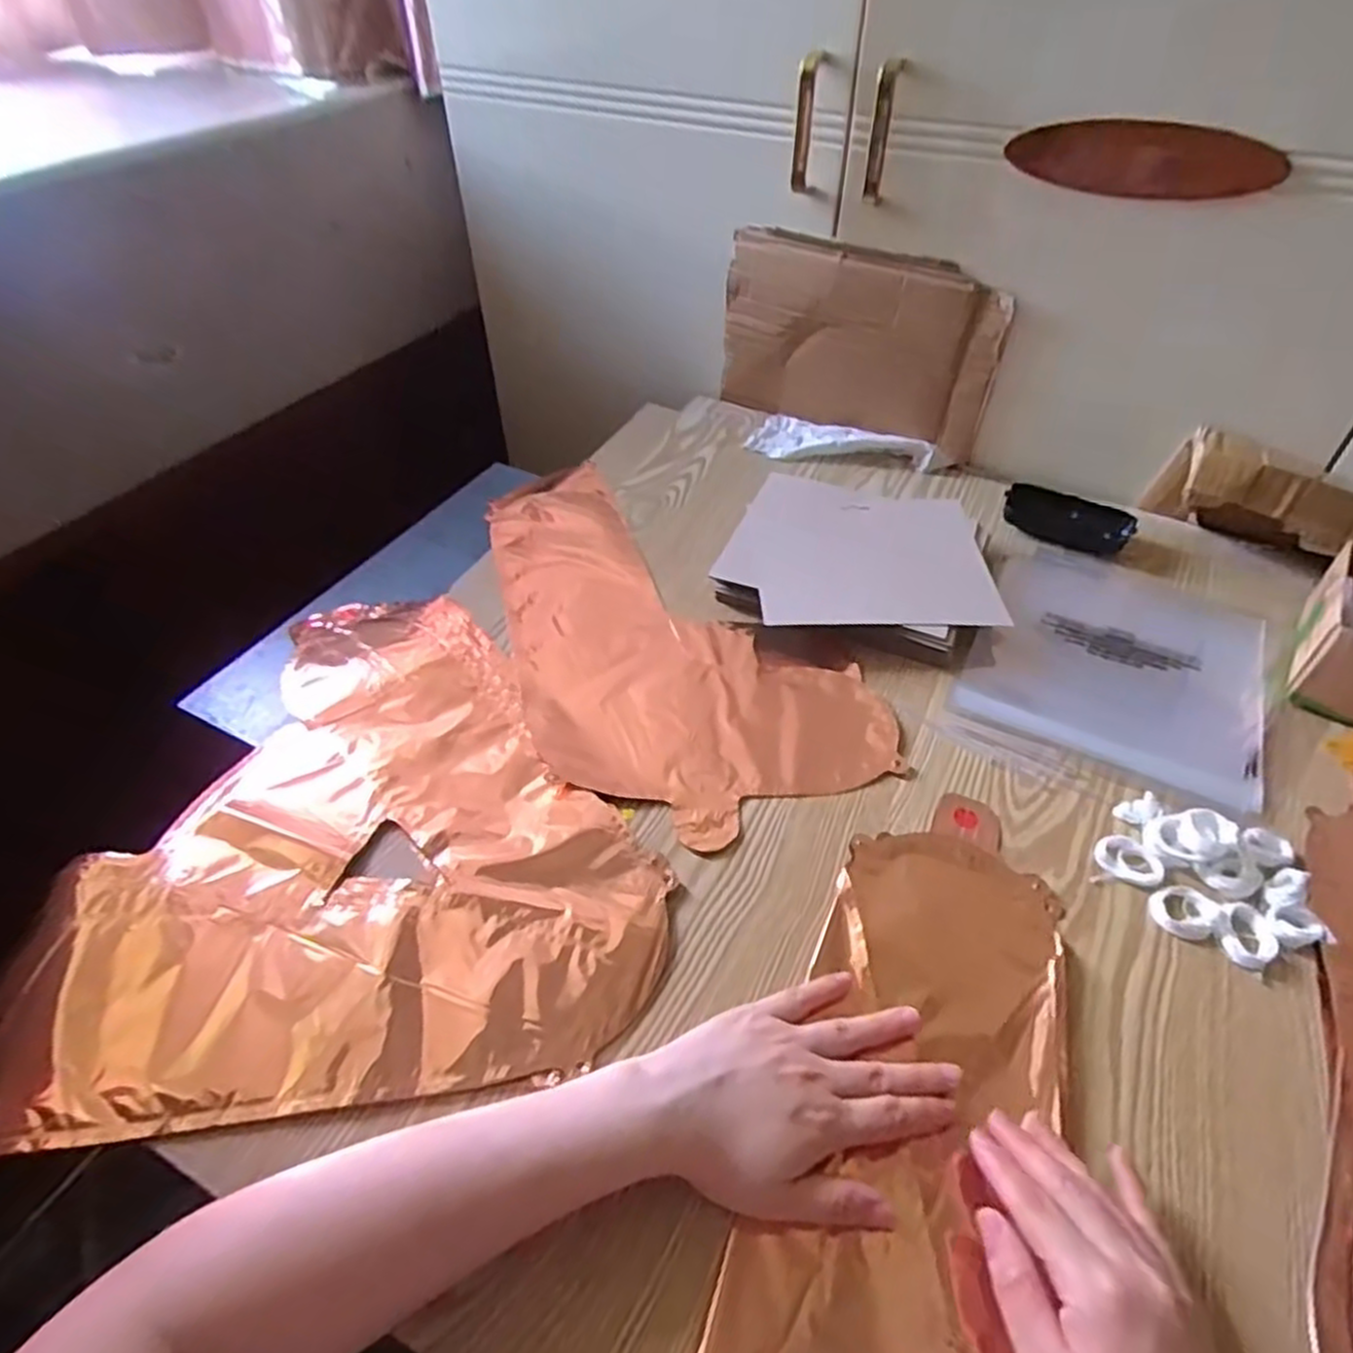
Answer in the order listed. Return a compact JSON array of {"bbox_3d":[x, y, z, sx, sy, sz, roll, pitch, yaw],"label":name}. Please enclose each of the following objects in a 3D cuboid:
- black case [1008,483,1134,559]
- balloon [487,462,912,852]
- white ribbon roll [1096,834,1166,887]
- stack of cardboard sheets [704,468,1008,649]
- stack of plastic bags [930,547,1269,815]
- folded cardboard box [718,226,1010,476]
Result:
[{"bbox_3d":[0.355,-0.143,0.705,0.107,0.030,0.037,19,48,19],"label":"black case"},{"bbox_3d":[-0.031,-0.048,0.632,0.221,0.009,0.427,-19,48,-19],"label":"balloon"},{"bbox_3d":[0.275,0.112,0.472,0.037,0.007,0.029,33,53,29],"label":"white ribbon roll"},{"bbox_3d":[0.149,-0.096,0.645,0.214,0.030,0.186,6,45,6],"label":"stack of cardboard sheets"},{"bbox_3d":[0.335,-0.010,0.591,0.200,0.012,0.255,22,49,21],"label":"stack of plastic bags"},{"bbox_3d":[0.174,-0.328,0.767,0.274,0.171,0.021,22,49,21],"label":"folded cardboard box"}]

